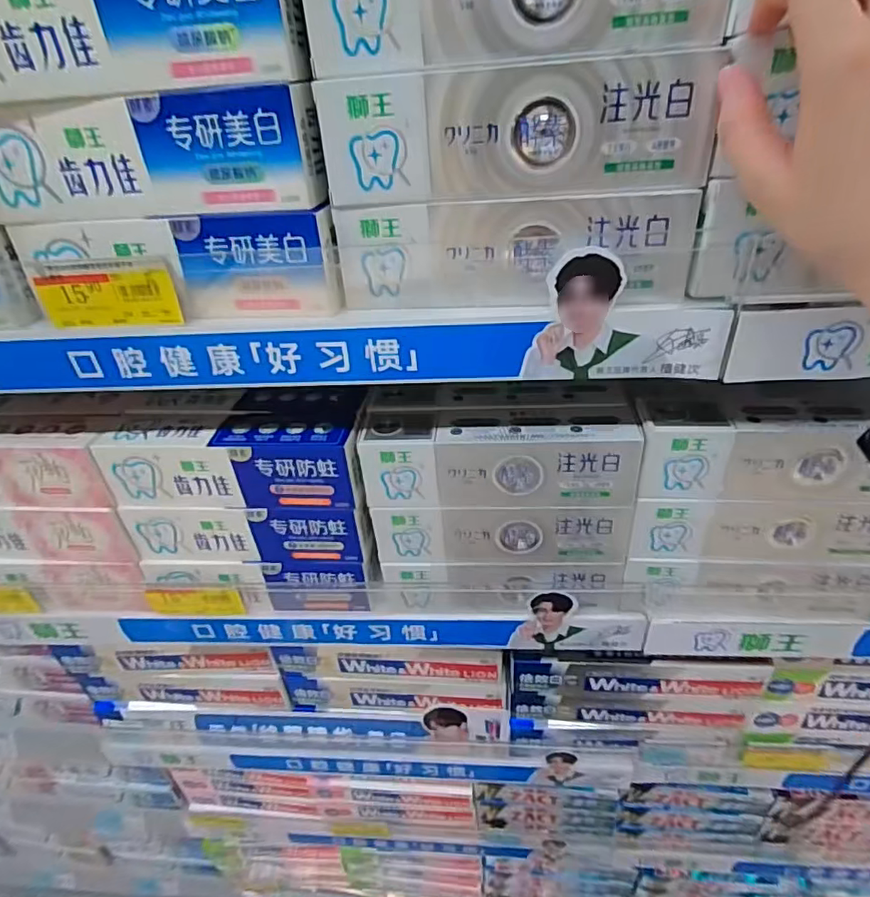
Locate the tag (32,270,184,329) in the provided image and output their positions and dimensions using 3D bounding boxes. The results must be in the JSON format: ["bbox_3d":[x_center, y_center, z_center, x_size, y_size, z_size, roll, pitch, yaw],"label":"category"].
[{"bbox_3d":[-0.186,-0.085,0.321,0.078,0.030,0.004,-2,36,4],"label":"tag"}]

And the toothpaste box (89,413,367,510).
[{"bbox_3d":[-0.145,0.009,0.416,0.188,0.057,0.043,0,36,7],"label":"toothpaste box"}]

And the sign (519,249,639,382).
[{"bbox_3d":[0.077,-0.070,0.300,0.054,0.070,0.004,0,36,6],"label":"sign"}]

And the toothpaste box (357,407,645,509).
[{"bbox_3d":[0.044,0.006,0.396,0.185,0.056,0.042,-1,36,6],"label":"toothpaste box"}]

